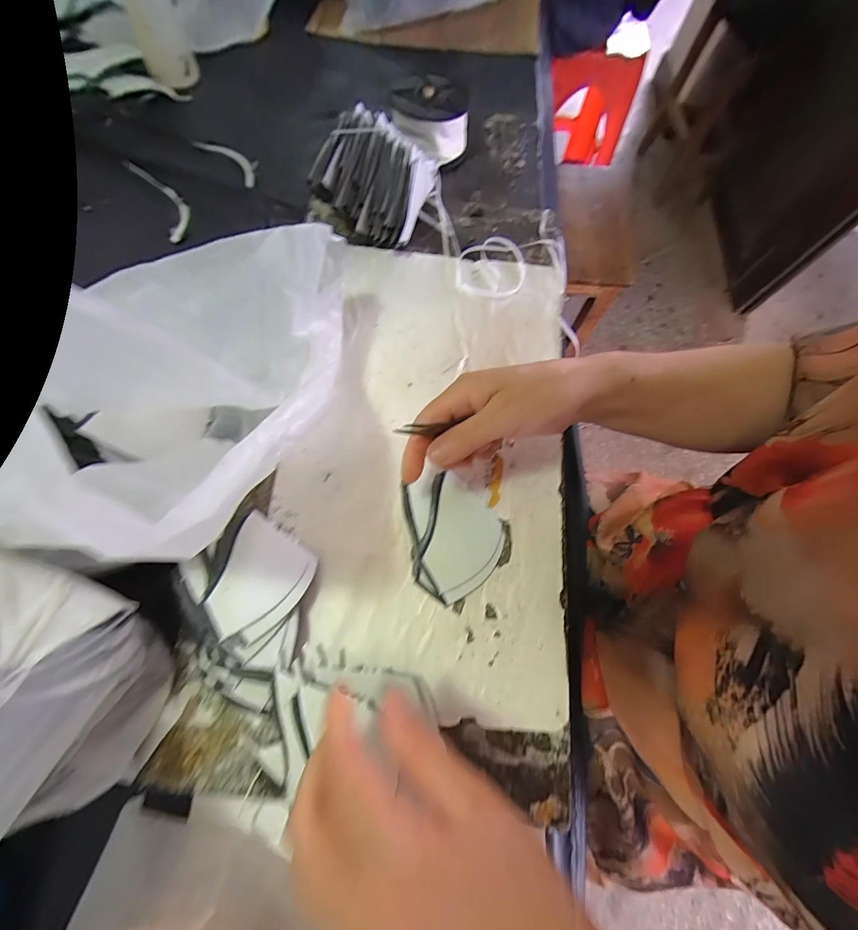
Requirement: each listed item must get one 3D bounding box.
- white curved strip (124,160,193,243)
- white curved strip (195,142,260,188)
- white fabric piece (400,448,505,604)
[{"bbox_3d":[-0.320,-0.324,0.446,0.037,0.009,0.146,-29,75,-22],"label":"white curved strip"},{"bbox_3d":[-0.256,-0.393,0.476,0.097,0.012,0.030,37,74,12],"label":"white curved strip"},{"bbox_3d":[0.023,0.051,0.312,0.080,0.010,0.109,-10,71,-4],"label":"white fabric piece"}]

